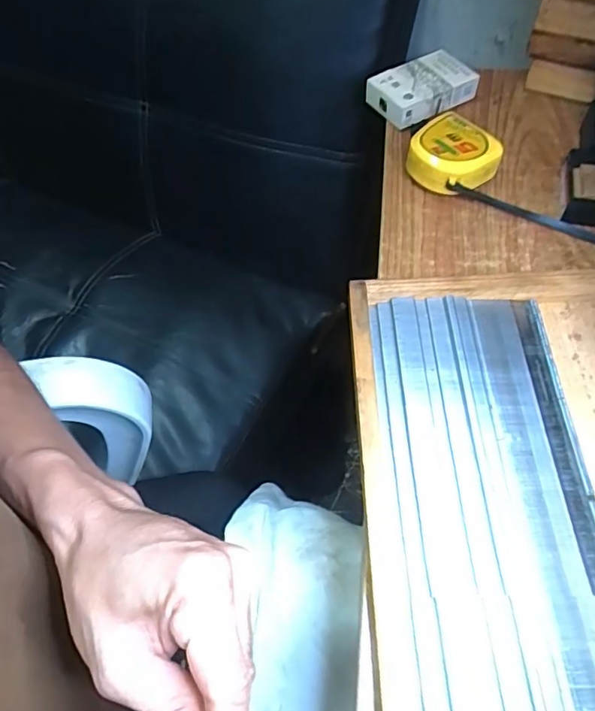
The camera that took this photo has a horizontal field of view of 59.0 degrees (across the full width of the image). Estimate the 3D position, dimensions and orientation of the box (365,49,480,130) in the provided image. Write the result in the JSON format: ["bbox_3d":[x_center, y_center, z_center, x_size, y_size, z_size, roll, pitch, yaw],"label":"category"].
[{"bbox_3d":[0.118,-0.249,0.491,0.087,0.027,0.062,-28,61,-13],"label":"box"}]

